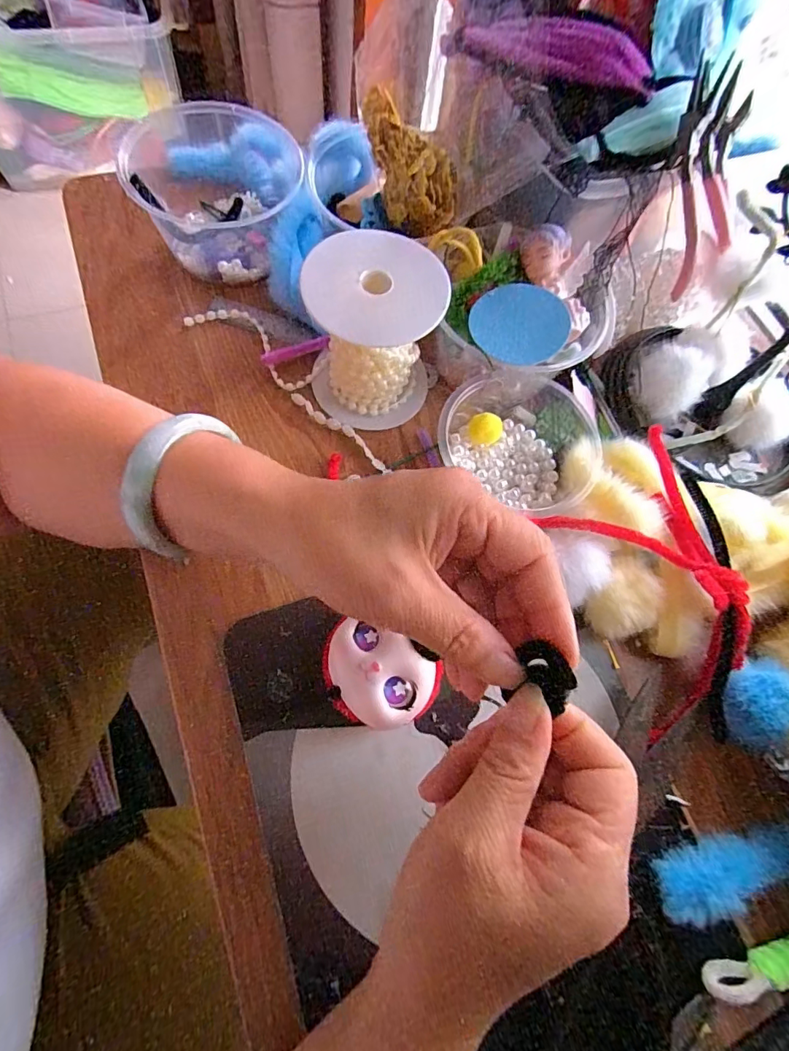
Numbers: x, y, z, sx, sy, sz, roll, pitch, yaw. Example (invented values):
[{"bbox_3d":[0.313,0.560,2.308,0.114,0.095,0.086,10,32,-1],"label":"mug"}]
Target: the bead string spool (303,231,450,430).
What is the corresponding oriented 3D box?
[{"bbox_3d":[-0.013,-0.118,0.290,0.079,0.082,0.075,1,70,-3],"label":"bead string spool"}]

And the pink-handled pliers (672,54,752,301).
[{"bbox_3d":[0.193,-0.210,0.292,0.044,0.115,0.023,-19,30,-6],"label":"pink-handled pliers"}]

